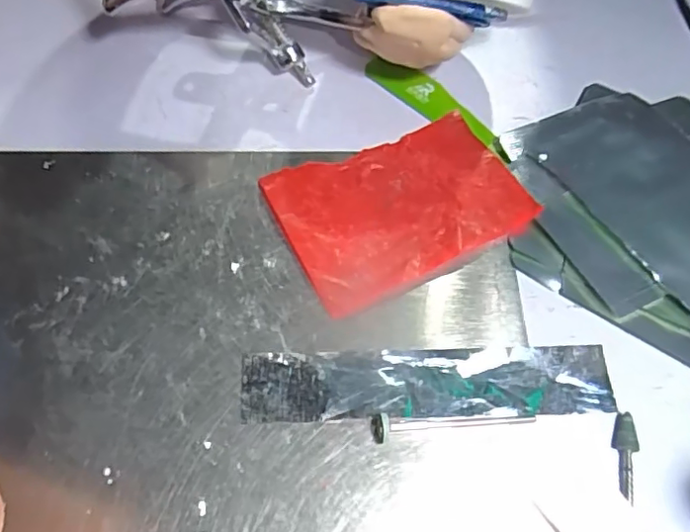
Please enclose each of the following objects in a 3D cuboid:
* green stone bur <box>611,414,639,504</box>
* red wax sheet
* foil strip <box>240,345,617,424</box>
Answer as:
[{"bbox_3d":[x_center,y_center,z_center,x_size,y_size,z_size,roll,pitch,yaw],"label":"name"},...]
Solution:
[{"bbox_3d":[0.079,0.054,0.162,0.006,0.006,0.024,11,62,6],"label":"green stone bur"},{"bbox_3d":[0.020,-0.022,0.202,0.081,0.004,0.056,-24,64,-13],"label":"red wax sheet"},{"bbox_3d":[0.025,0.035,0.173,0.109,0.004,0.020,-1,61,-1],"label":"foil strip"}]

